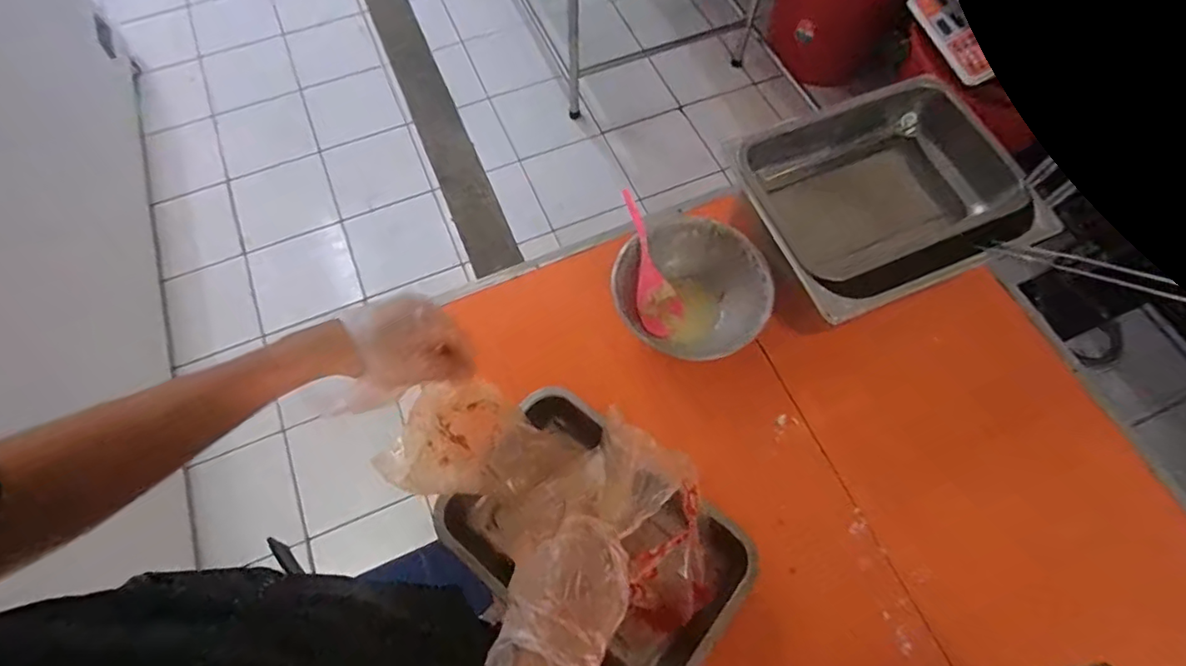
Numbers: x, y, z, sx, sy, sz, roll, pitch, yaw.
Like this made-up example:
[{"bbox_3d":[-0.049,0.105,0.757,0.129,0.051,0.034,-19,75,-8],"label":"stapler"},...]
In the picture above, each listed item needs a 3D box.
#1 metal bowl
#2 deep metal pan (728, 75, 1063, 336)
[{"bbox_3d":[0.132,-0.058,0.739,0.188,0.073,0.178,0,66,0],"label":"metal bowl"},{"bbox_3d":[0.347,-0.158,0.710,0.288,0.089,0.256,-22,68,-9],"label":"deep metal pan"}]

